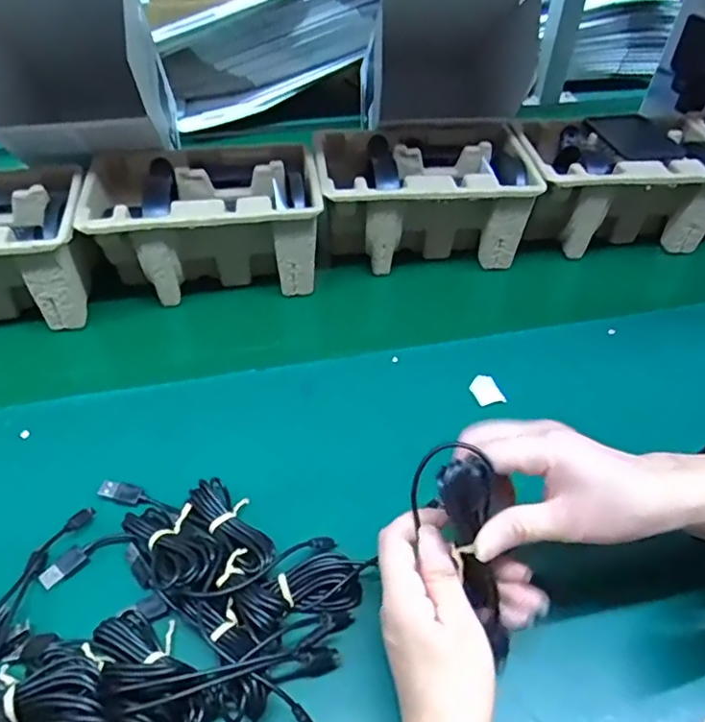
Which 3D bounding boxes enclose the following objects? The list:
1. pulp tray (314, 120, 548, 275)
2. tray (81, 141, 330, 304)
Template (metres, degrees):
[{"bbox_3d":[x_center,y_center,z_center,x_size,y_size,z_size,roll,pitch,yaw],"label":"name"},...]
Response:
[{"bbox_3d":[0.076,-0.181,0.660,0.224,0.104,0.150,-3,47,-3],"label":"pulp tray"},{"bbox_3d":[-0.147,-0.144,0.616,0.223,0.102,0.142,-8,47,-8],"label":"tray"}]

